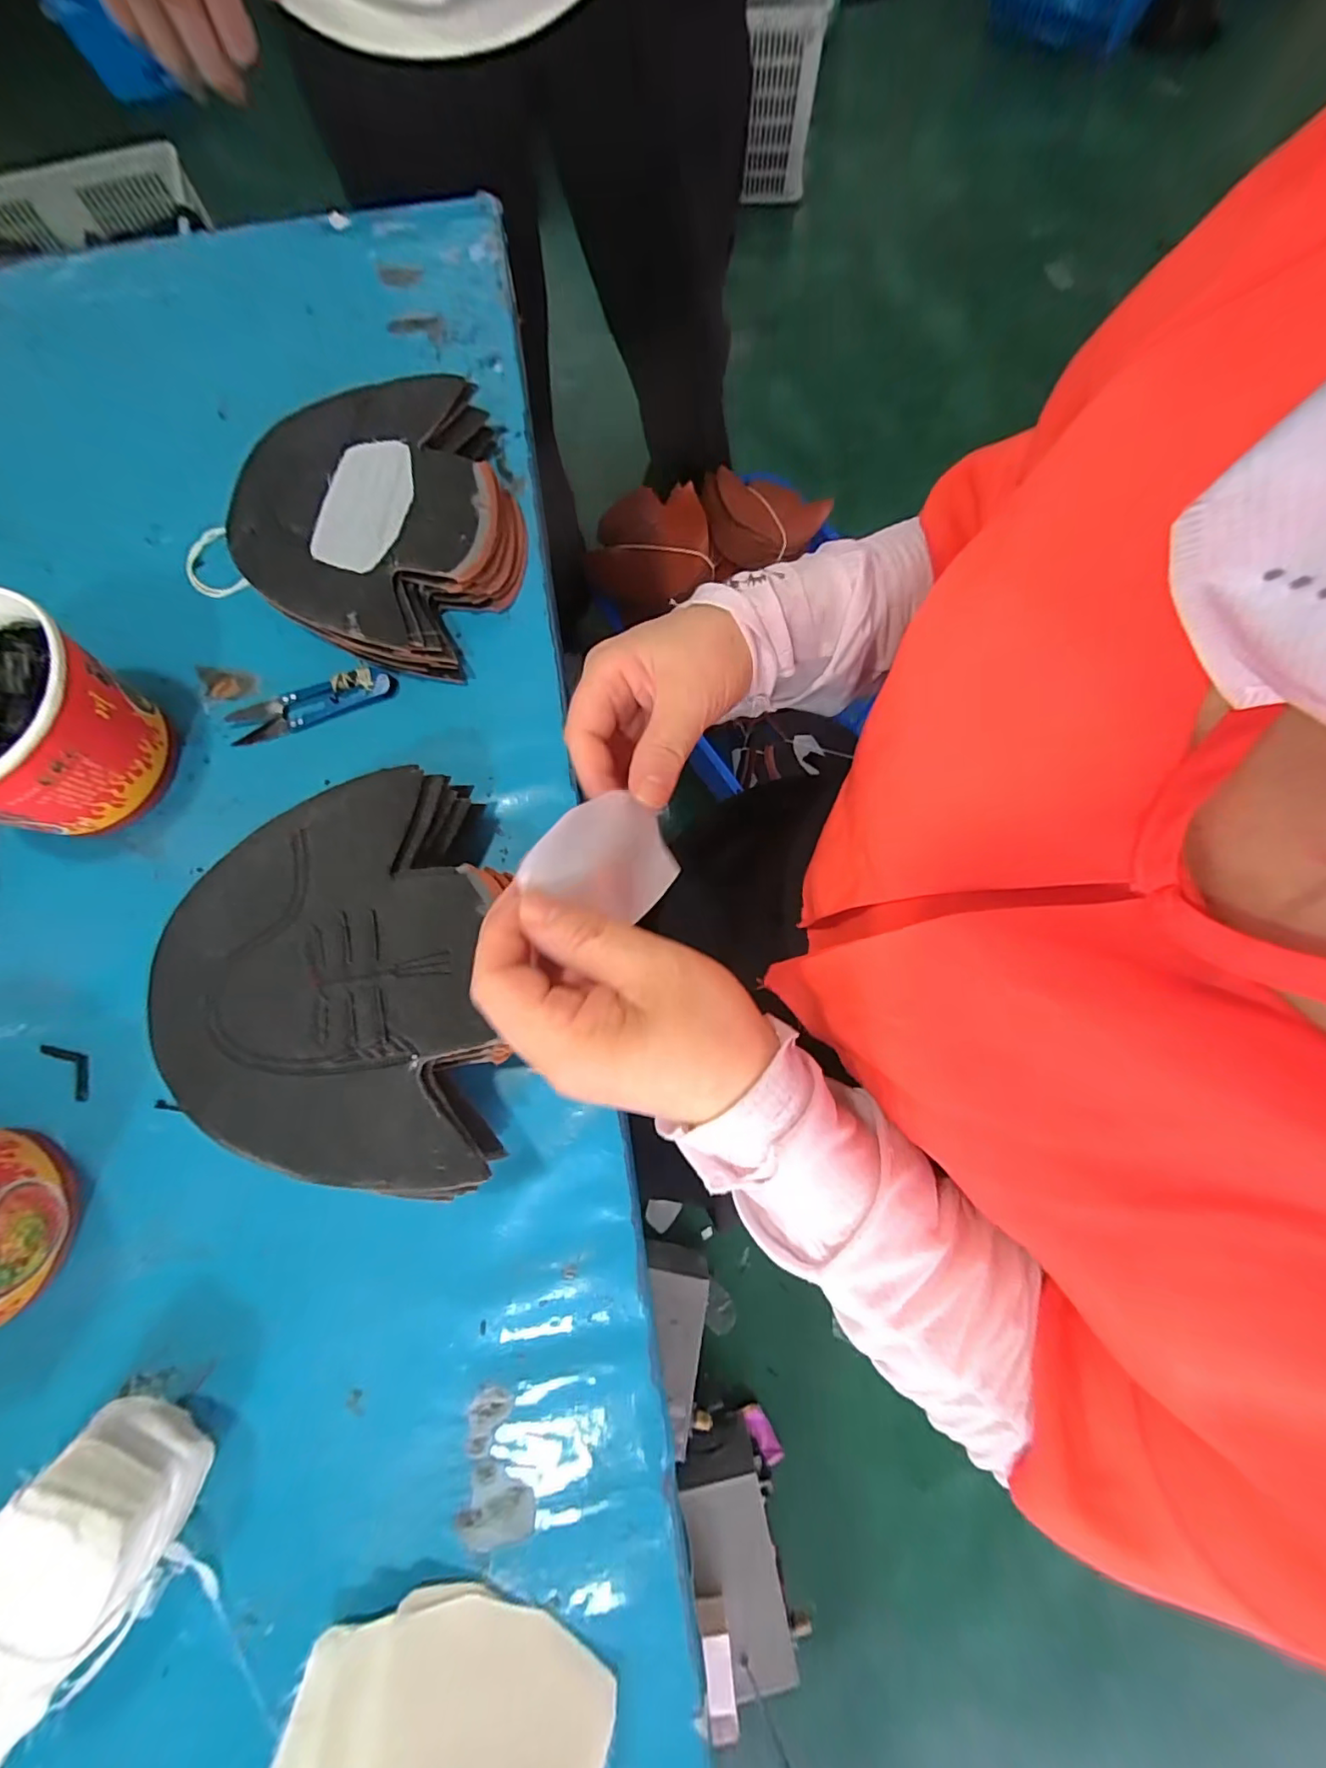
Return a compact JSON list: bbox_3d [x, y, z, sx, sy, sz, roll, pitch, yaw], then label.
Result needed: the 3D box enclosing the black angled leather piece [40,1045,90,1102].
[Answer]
[{"bbox_3d":[-0.331,0.101,0.309,0.041,0.004,0.014,44,80,9],"label":"black angled leather piece"}]

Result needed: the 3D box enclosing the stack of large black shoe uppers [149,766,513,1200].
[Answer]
[{"bbox_3d":[-0.155,0.045,0.288,0.169,0.061,0.200,-6,76,-1],"label":"stack of large black shoe uppers"}]

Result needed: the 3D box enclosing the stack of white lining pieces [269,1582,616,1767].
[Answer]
[{"bbox_3d":[-0.094,0.367,0.223,0.126,0.043,0.101,17,77,4],"label":"stack of white lining pieces"}]

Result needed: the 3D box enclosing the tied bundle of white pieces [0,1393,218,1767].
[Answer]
[{"bbox_3d":[-0.249,0.283,0.230,0.067,0.068,0.109,37,79,8],"label":"tied bundle of white pieces"}]

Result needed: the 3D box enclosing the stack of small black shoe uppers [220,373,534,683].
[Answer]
[{"bbox_3d":[-0.182,-0.250,0.374,0.188,0.046,0.199,27,78,6],"label":"stack of small black shoe uppers"}]

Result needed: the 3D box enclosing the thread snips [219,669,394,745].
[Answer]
[{"bbox_3d":[-0.226,-0.116,0.358,0.104,0.011,0.027,-21,77,-5],"label":"thread snips"}]

